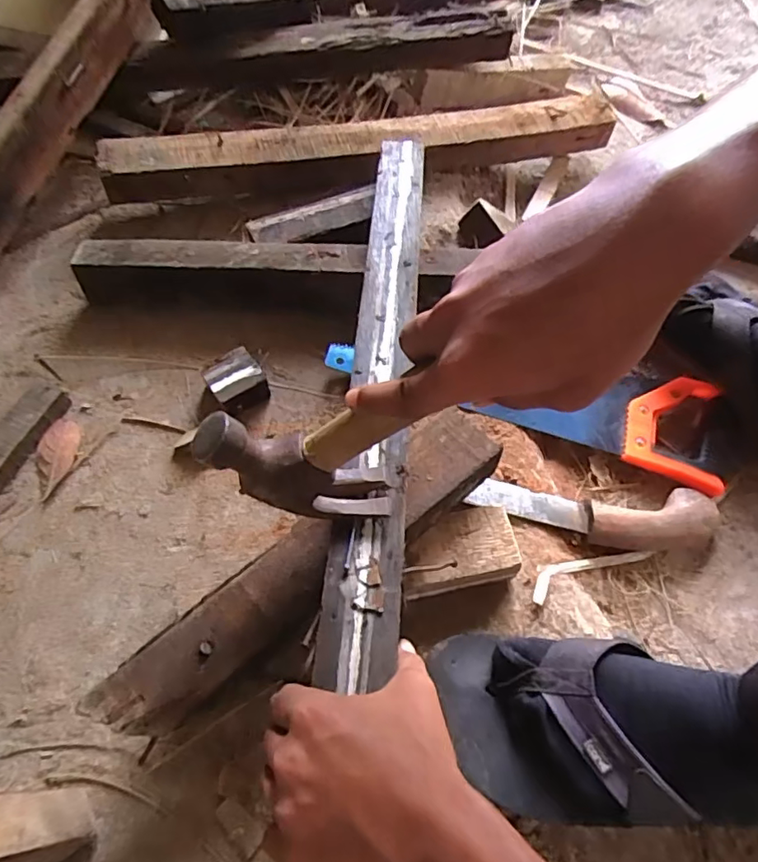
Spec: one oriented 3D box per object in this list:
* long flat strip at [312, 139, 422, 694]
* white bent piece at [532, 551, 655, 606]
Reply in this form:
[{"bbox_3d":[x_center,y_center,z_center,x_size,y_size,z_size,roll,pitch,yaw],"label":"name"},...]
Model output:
[{"bbox_3d":[0.006,-0.091,0.476,0.049,0.015,0.570,4,56,0],"label":"long flat strip"},{"bbox_3d":[0.187,0.122,0.486,0.138,0.009,0.026,-8,58,-24],"label":"white bent piece"}]

